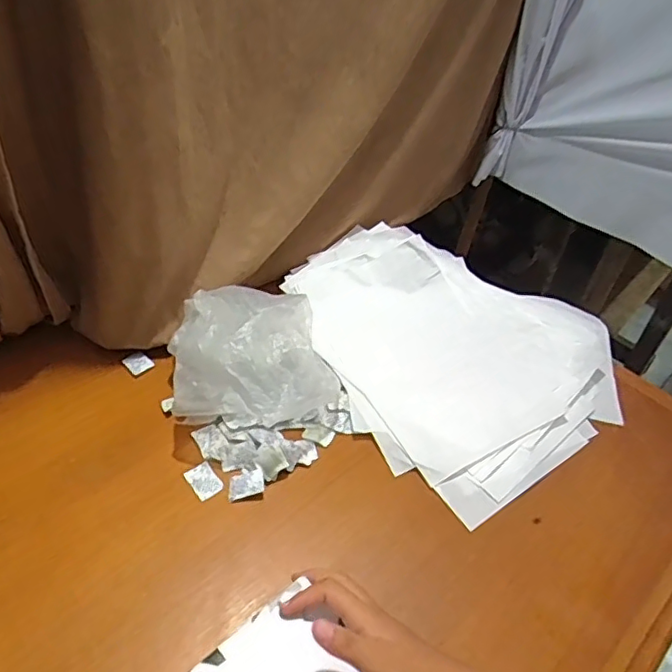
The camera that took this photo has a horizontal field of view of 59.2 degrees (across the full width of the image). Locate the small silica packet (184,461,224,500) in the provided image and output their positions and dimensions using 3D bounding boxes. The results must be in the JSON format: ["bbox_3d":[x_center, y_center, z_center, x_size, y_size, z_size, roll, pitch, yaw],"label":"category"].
[{"bbox_3d":[-0.148,0.162,0.664,0.030,0.004,0.041,-27,53,-30],"label":"small silica packet"}]

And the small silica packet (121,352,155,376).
[{"bbox_3d":[-0.259,0.035,0.773,0.035,0.005,0.030,35,51,26],"label":"small silica packet"}]

